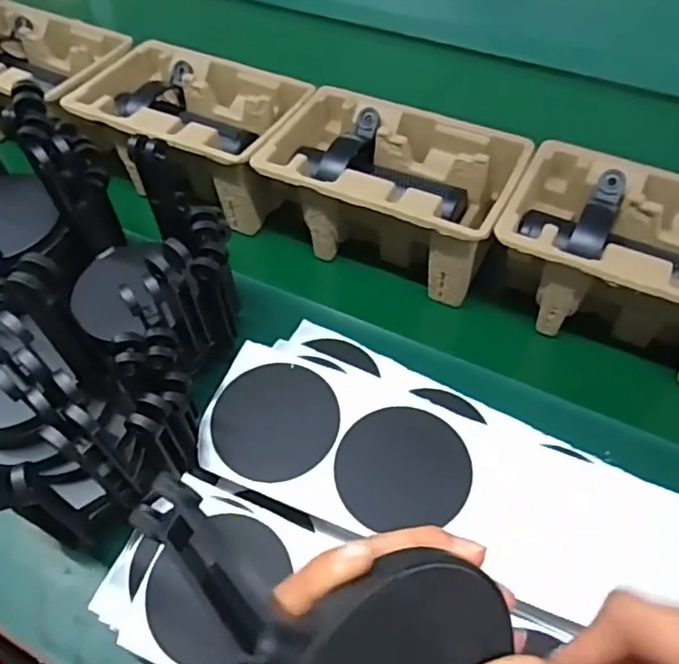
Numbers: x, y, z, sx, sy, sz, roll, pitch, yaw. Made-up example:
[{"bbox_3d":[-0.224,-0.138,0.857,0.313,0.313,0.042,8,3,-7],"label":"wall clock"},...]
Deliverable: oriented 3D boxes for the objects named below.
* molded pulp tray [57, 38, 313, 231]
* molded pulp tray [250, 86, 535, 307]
[{"bbox_3d":[-0.157,-0.215,0.665,0.232,0.099,0.149,22,54,15],"label":"molded pulp tray"},{"bbox_3d":[0.049,-0.136,0.594,0.223,0.101,0.143,23,54,16],"label":"molded pulp tray"}]

